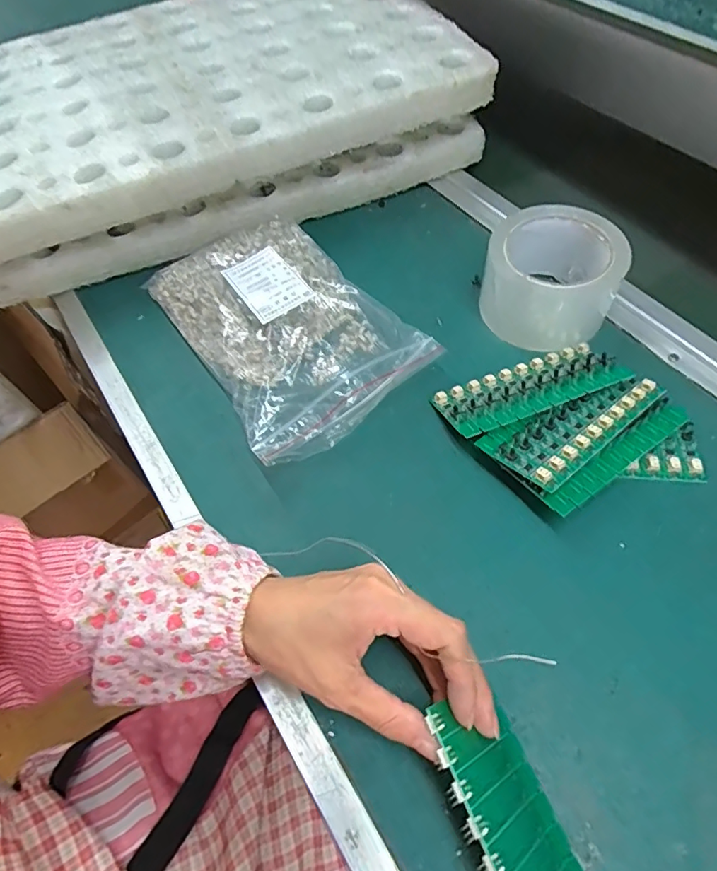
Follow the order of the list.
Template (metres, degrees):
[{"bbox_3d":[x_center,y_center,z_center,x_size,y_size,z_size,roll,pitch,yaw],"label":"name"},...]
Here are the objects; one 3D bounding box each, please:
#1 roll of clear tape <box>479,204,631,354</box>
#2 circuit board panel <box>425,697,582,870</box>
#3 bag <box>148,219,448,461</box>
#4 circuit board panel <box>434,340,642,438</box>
[{"bbox_3d":[0.156,-0.129,0.411,0.099,0.067,0.097,-2,58,3],"label":"roll of clear tape"},{"bbox_3d":[0.077,0.189,0.227,0.005,0.060,0.135,-42,61,29],"label":"circuit board panel"},{"bbox_3d":[-0.062,-0.096,0.417,0.151,0.046,0.229,-31,61,-15],"label":"bag"},{"bbox_3d":[0.128,-0.037,0.379,0.134,0.006,0.055,-21,43,-10],"label":"circuit board panel"}]

